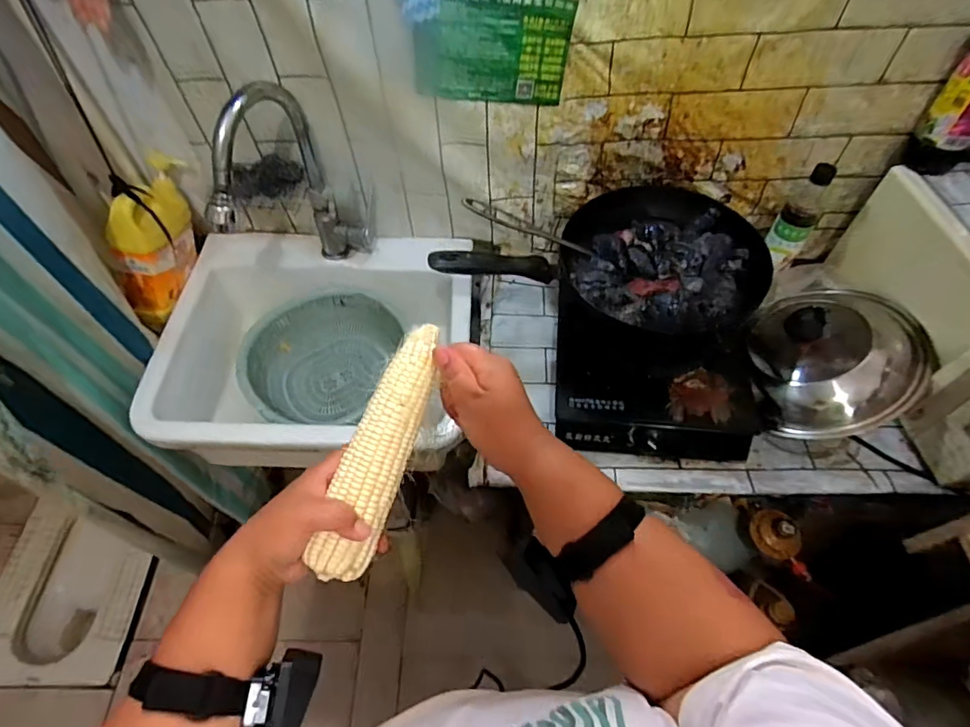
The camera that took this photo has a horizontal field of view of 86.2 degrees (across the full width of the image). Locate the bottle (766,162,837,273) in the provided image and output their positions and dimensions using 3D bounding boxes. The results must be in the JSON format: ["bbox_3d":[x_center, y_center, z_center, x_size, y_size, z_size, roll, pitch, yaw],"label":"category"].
[{"bbox_3d":[0.520,-0.240,0.862,0.056,0.184,0.069,20,36,13],"label":"bottle"}]

